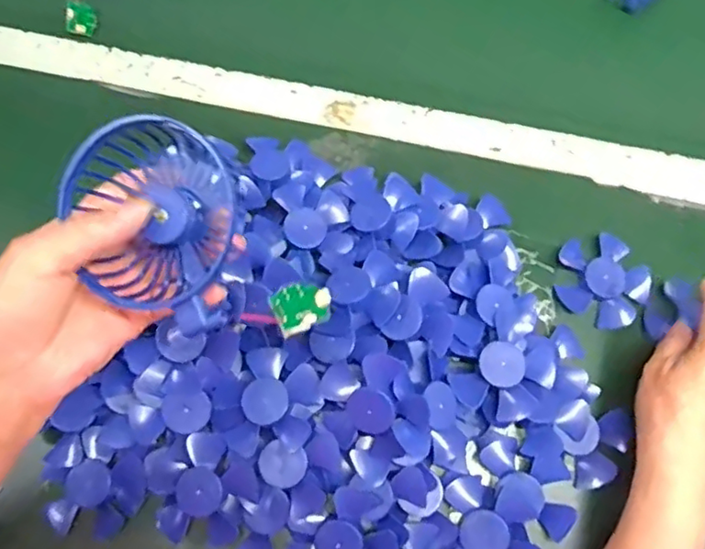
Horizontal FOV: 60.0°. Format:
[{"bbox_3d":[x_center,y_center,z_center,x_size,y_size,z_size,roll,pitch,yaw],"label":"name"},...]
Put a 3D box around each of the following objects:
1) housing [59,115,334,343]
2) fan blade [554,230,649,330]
[{"bbox_3d":[-0.083,-0.014,0.302,0.083,0.052,0.130,-39,76,-12],"label":"housing"},{"bbox_3d":[0.191,0.003,0.468,0.064,0.010,0.071,-43,77,-13],"label":"fan blade"}]

